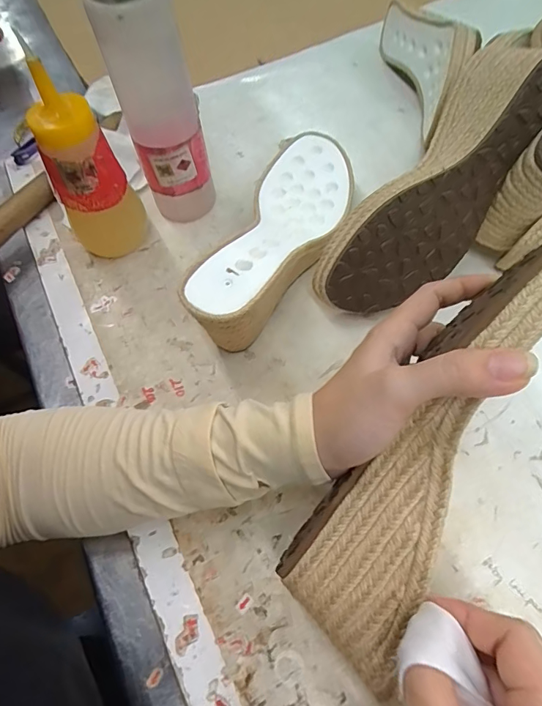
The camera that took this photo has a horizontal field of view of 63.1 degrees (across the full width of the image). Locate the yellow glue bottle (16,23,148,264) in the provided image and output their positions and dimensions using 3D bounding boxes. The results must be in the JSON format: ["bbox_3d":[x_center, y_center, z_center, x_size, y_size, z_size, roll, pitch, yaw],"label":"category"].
[{"bbox_3d":[-0.146,-0.140,0.354,0.056,0.148,0.046,-29,63,-11],"label":"yellow glue bottle"}]

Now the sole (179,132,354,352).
[{"bbox_3d":[0.011,-0.102,0.363,0.078,0.070,0.235,15,63,12],"label":"sole"}]

